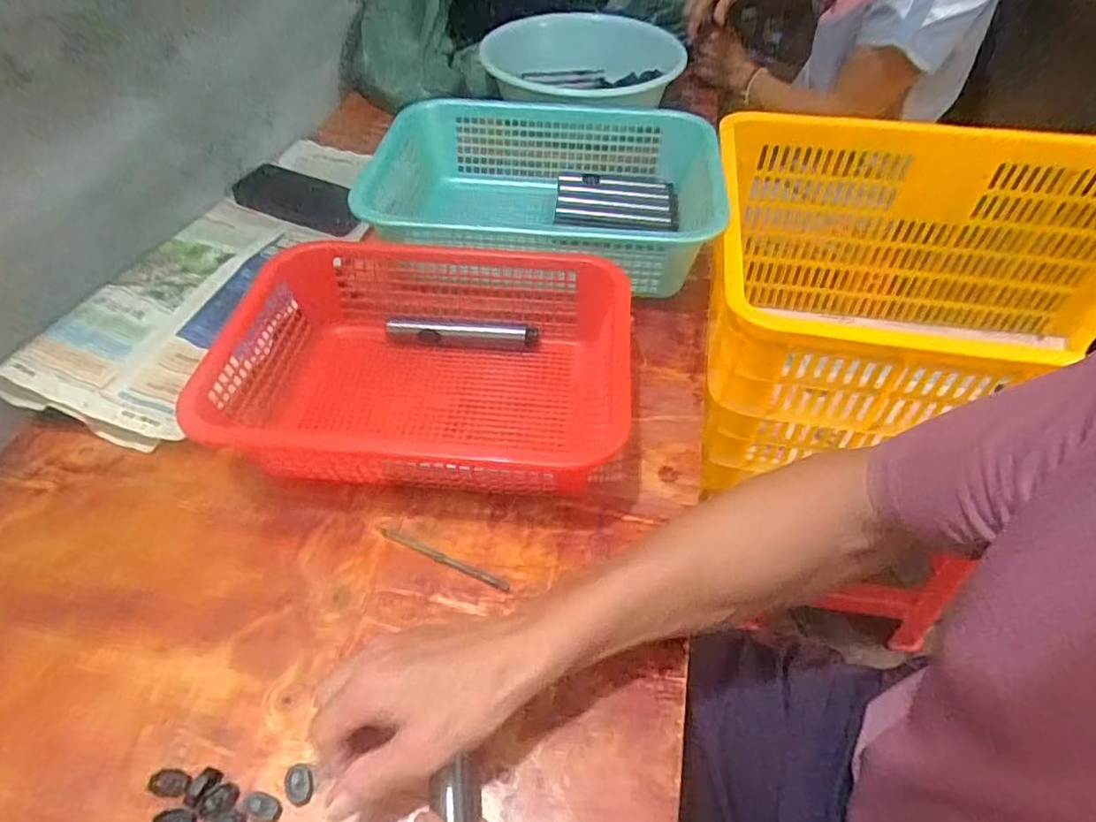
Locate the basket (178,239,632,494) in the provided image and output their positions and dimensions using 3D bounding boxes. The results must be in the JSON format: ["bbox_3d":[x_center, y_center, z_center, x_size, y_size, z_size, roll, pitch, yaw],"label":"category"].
[{"bbox_3d":[-0.120,-0.034,0.550,0.368,0.097,0.248,4,49,3],"label":"basket"}]

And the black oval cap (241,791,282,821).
[{"bbox_3d":[-0.168,0.233,0.364,0.023,0.004,0.014,16,50,13],"label":"black oval cap"}]

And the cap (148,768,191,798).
[{"bbox_3d":[-0.229,0.224,0.373,0.023,0.004,0.015,10,49,8],"label":"cap"}]

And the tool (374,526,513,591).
[{"bbox_3d":[-0.082,0.113,0.476,0.115,0.004,0.007,19,51,15],"label":"tool"}]

